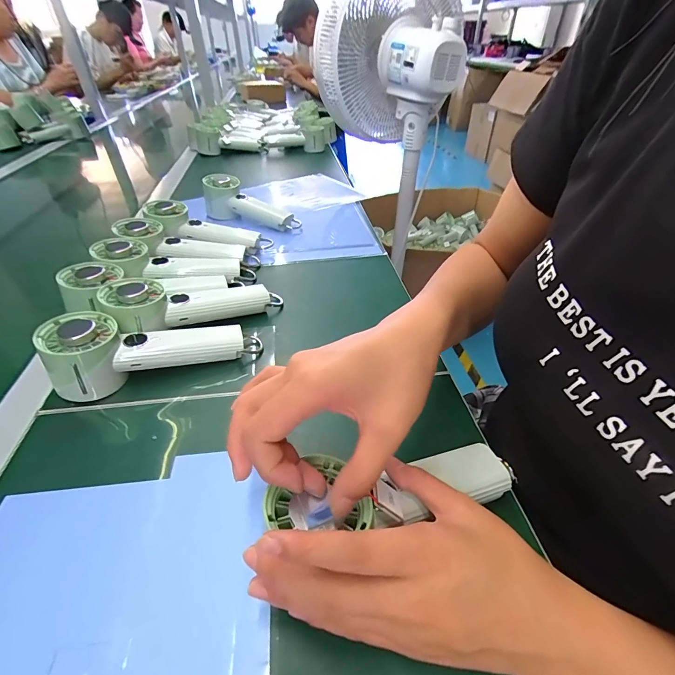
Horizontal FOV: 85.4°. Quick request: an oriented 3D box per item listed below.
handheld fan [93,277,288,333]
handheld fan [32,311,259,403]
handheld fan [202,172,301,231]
[{"bbox_3d":[-0.158,-0.041,0.425,0.198,0.038,0.063,-7,37,-32],"label":"handheld fan"},{"bbox_3d":[-0.186,0.005,0.368,0.198,0.070,0.055,-16,42,-17],"label":"handheld fan"},{"bbox_3d":[-0.154,-0.231,0.661,0.190,0.067,0.059,24,43,4],"label":"handheld fan"}]

